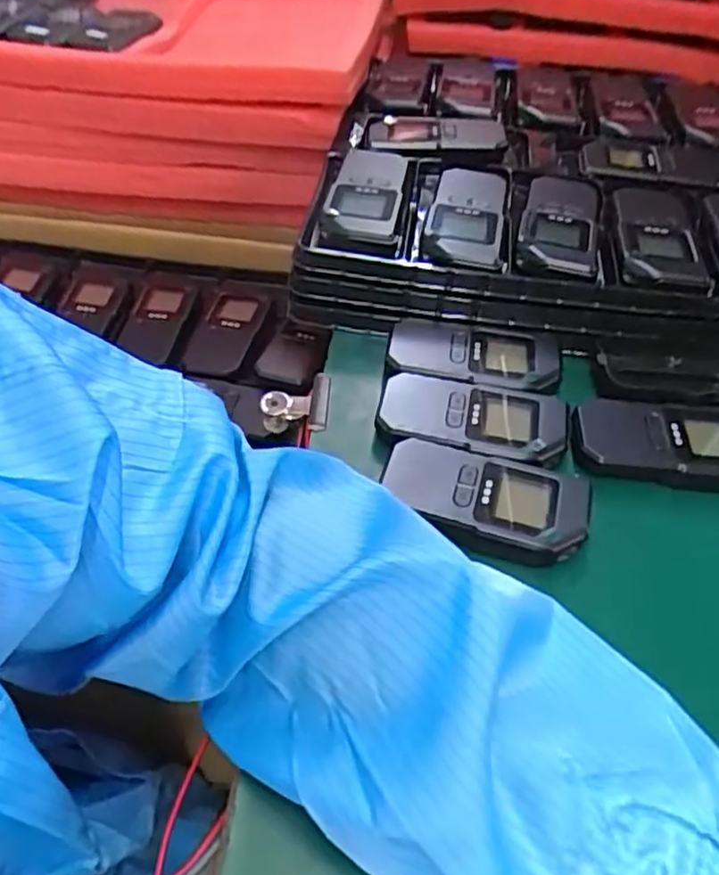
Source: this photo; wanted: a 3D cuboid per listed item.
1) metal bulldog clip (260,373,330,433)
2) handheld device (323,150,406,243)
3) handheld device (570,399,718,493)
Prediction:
[{"bbox_3d":[-0.043,-0.021,0.473,0.045,0.025,0.044,3,48,0],"label":"metal bulldog clip"},{"bbox_3d":[0.005,-0.191,0.546,0.055,0.018,0.125,7,48,4],"label":"handheld device"},{"bbox_3d":[0.200,0.006,0.443,0.128,0.028,0.059,2,48,0],"label":"handheld device"}]

